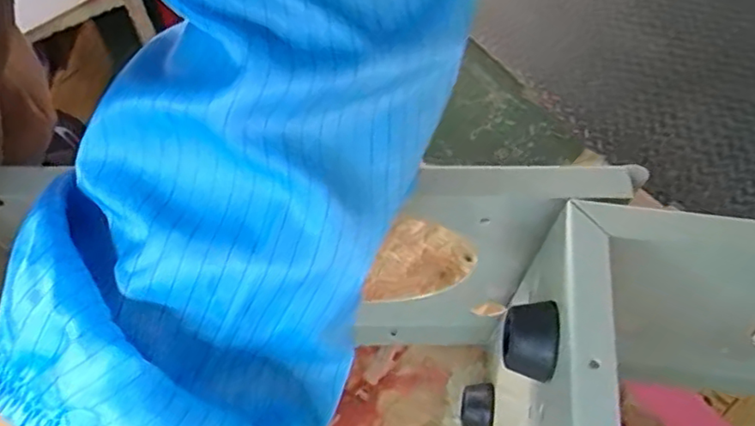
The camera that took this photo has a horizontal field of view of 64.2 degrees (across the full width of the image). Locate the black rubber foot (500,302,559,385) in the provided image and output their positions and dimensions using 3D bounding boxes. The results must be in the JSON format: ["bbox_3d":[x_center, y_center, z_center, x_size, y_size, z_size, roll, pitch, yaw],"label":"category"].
[{"bbox_3d":[0.058,0.049,0.232,0.017,0.024,0.026,5,60,1],"label":"black rubber foot"}]

